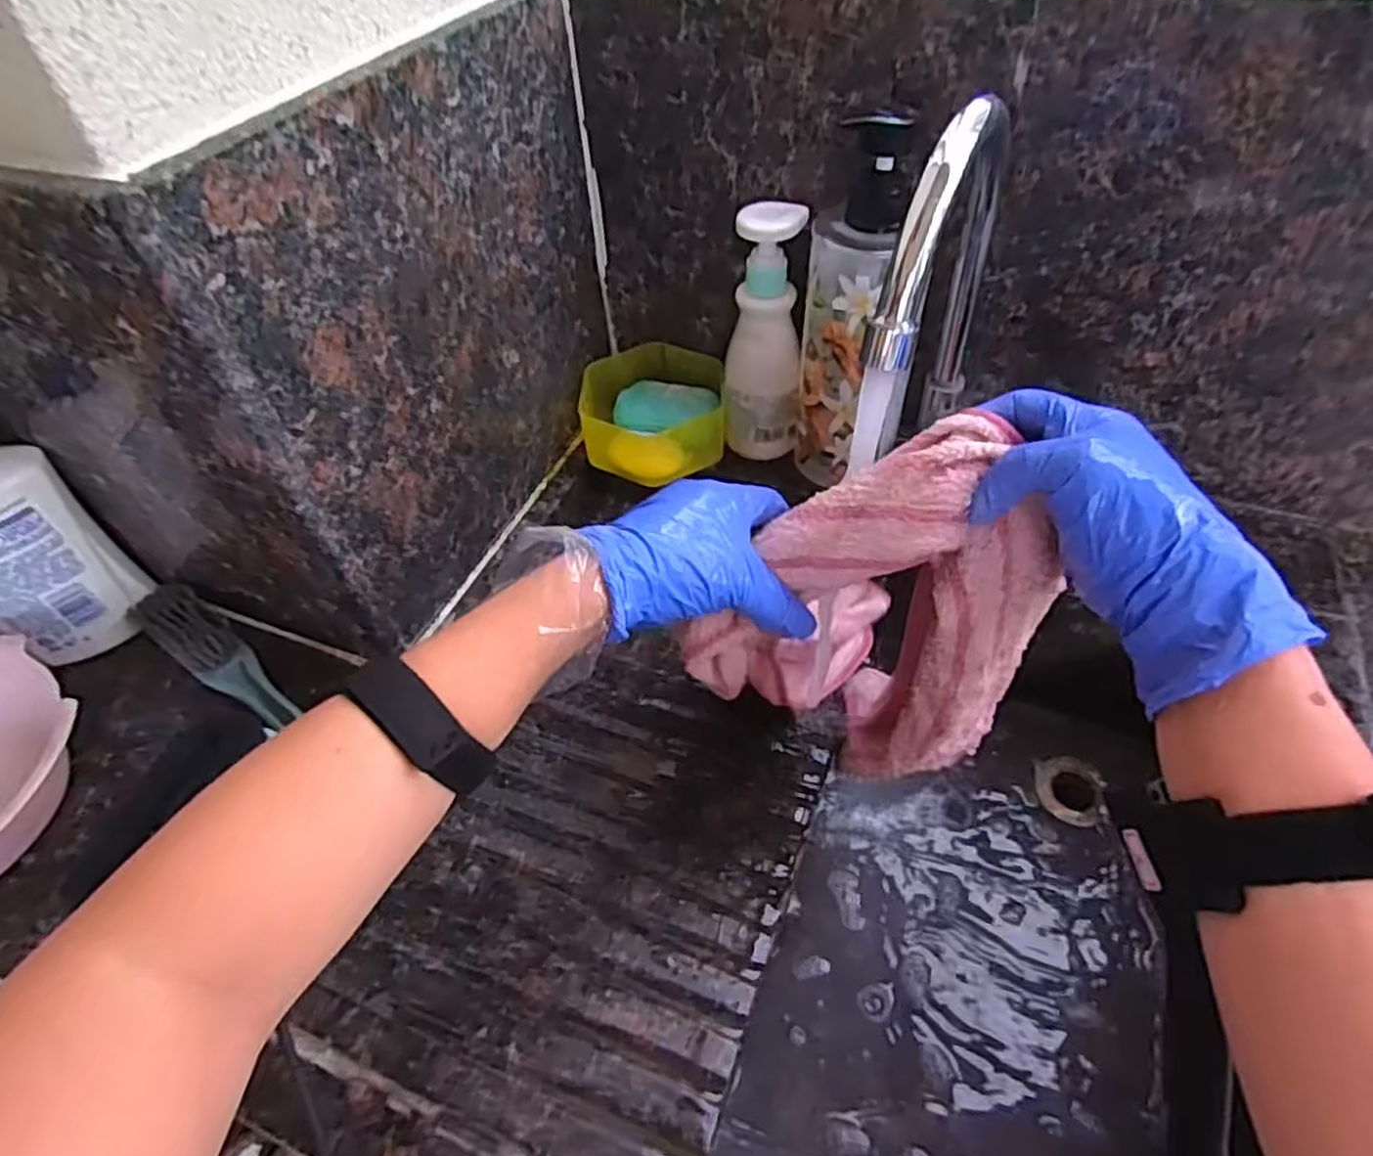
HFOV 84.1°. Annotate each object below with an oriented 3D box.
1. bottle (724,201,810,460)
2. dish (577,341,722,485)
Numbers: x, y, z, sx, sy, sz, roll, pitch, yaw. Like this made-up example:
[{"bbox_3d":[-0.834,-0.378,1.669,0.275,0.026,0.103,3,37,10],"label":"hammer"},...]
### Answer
[{"bbox_3d":[0.055,-0.166,0.546,0.052,0.178,0.041,-5,49,-1],"label":"bottle"},{"bbox_3d":[-0.026,-0.134,0.617,0.109,0.052,0.121,-2,49,2],"label":"dish"}]

